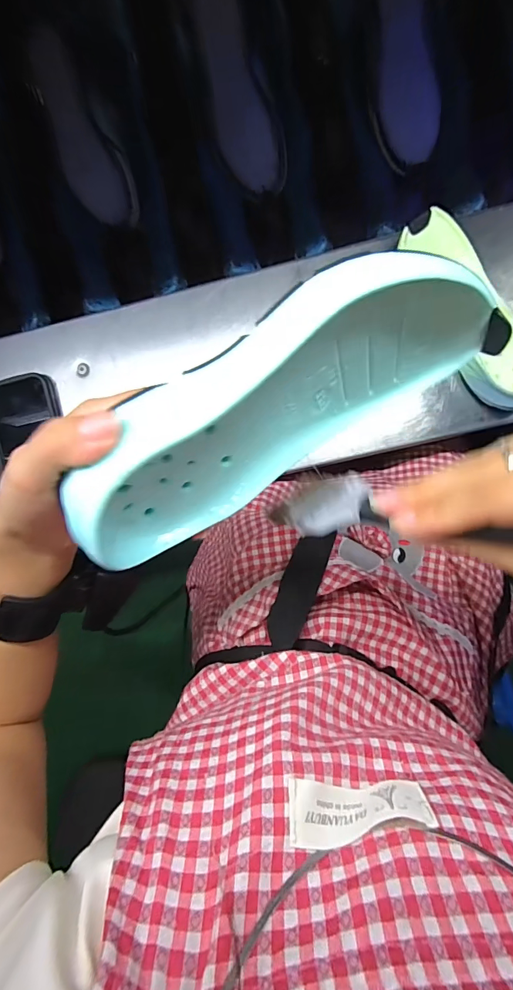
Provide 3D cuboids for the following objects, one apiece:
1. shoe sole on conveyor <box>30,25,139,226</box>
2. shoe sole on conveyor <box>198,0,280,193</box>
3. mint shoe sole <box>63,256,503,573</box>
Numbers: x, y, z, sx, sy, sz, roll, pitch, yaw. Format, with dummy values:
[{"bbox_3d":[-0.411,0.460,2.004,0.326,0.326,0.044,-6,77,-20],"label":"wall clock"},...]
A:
[{"bbox_3d":[-0.210,-0.431,0.499,0.070,0.028,0.201,-22,112,3],"label":"shoe sole on conveyor"},{"bbox_3d":[-0.024,-0.471,0.485,0.061,0.017,0.202,-16,111,3],"label":"shoe sole on conveyor"},{"bbox_3d":[0.012,-0.044,0.209,0.223,0.095,0.045,-32,56,-6],"label":"mint shoe sole"}]

